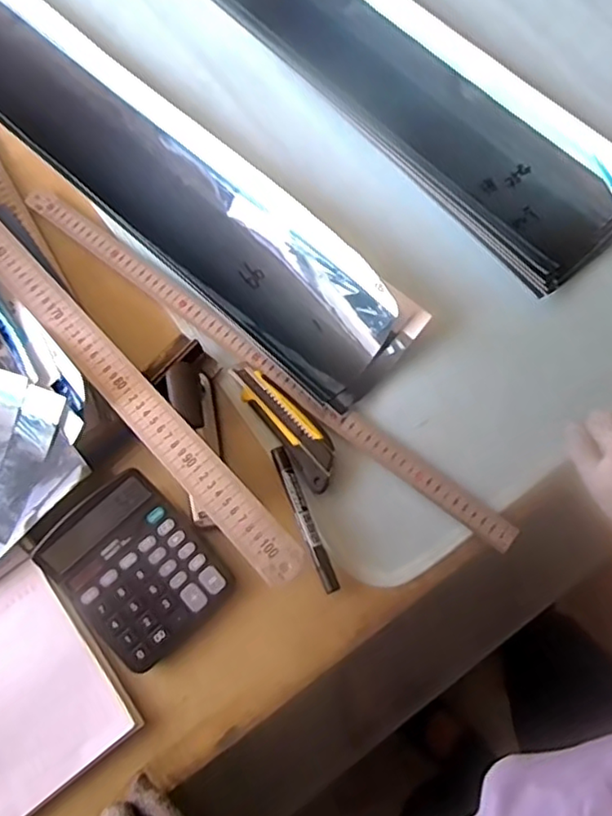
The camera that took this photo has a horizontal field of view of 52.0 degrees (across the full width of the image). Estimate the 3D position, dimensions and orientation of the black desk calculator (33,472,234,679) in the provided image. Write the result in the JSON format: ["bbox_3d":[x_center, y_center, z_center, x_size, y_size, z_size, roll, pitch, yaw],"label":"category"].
[{"bbox_3d":[-0.151,0.138,0.547,0.115,0.022,0.145,-42,75,-11],"label":"black desk calculator"}]

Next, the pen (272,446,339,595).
[{"bbox_3d":[-0.002,0.099,0.574,0.014,0.014,0.141,-21,72,-5],"label":"pen"}]

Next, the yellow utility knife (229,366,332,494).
[{"bbox_3d":[-0.017,0.012,0.596,0.042,0.018,0.143,-36,74,-10],"label":"yellow utility knife"}]

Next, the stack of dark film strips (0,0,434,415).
[{"bbox_3d":[-0.241,-0.316,0.702,0.912,0.041,0.163,42,91,14],"label":"stack of dark film strips"}]

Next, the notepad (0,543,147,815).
[{"bbox_3d":[-0.255,0.232,0.536,0.146,0.021,0.198,-36,74,-10],"label":"notepad"}]

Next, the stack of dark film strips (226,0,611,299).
[{"bbox_3d":[-0.015,-0.493,0.745,0.157,0.028,0.929,-43,75,-5],"label":"stack of dark film strips"}]

